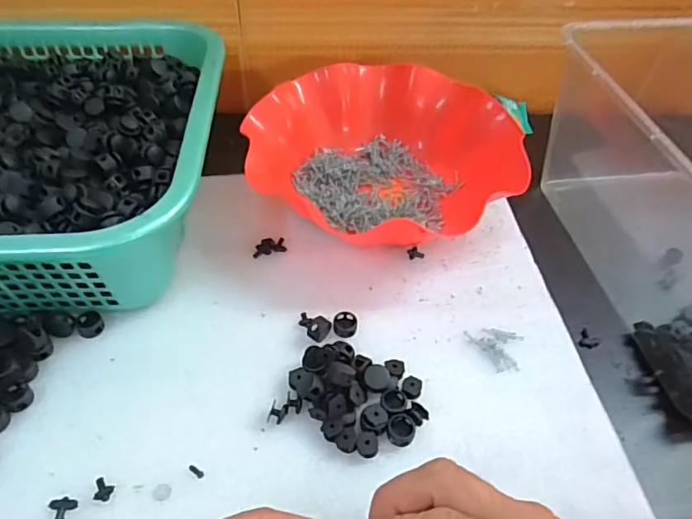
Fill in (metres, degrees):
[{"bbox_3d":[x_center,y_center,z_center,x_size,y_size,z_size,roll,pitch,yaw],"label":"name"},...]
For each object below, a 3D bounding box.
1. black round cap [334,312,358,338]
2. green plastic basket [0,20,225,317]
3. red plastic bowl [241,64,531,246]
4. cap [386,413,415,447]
[{"bbox_3d":[-0.001,0.047,0.380,0.016,0.007,0.017,2,49,-3],"label":"black round cap"},{"bbox_3d":[-0.297,-0.083,0.409,0.384,0.098,0.289,-2,49,-6],"label":"green plastic basket"},{"bbox_3d":[0.024,-0.094,0.477,0.221,0.060,0.221,2,49,-3],"label":"red plastic bowl"},{"bbox_3d":[0.034,0.105,0.328,0.017,0.008,0.017,2,49,-3],"label":"cap"}]

